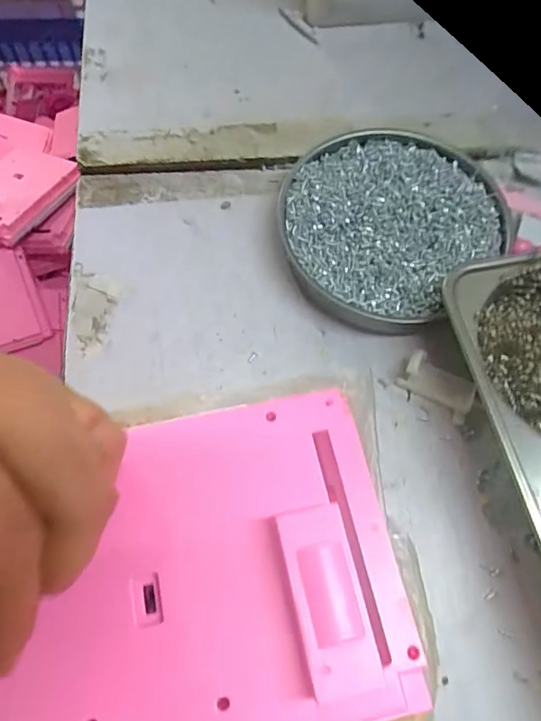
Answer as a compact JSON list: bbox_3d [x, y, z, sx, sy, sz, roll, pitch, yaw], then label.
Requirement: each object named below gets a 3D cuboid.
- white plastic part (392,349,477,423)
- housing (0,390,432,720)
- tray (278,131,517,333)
[{"bbox_3d":[0.093,0.013,0.279,0.041,0.018,0.023,30,69,11],"label":"white plastic part"},{"bbox_3d":[-0.025,0.080,0.187,0.146,0.024,0.124,-10,67,-6],"label":"housing"},{"bbox_3d":[0.069,-0.083,0.312,0.123,0.024,0.133,1,67,-2],"label":"tray"}]

